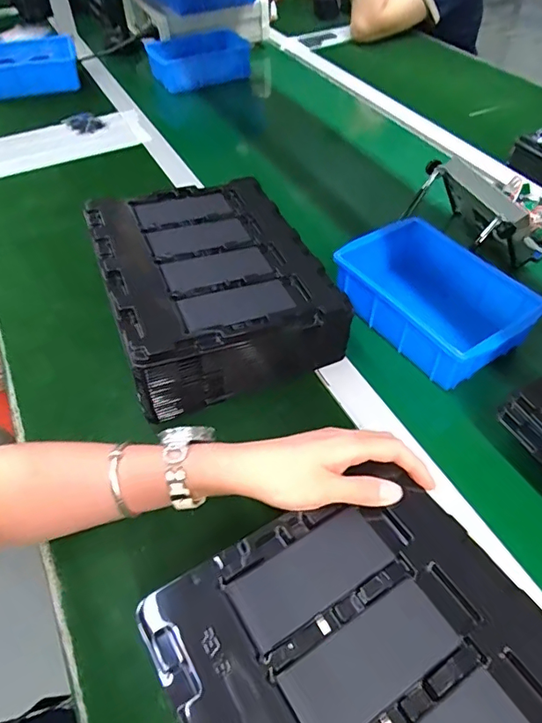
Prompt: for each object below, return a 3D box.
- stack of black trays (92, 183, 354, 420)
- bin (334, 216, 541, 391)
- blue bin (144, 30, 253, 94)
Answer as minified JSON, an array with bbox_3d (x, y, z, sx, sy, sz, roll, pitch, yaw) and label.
[{"bbox_3d":[-0.067,-0.093,0.561,0.213,0.095,0.266,-18,51,-12],"label":"stack of black trays"},{"bbox_3d":[0.181,-0.067,0.557,0.131,0.072,0.198,-28,54,-20],"label":"bin"},{"bbox_3d":[-0.151,-0.639,1.039,0.202,0.078,0.138,-14,50,-9],"label":"blue bin"}]

